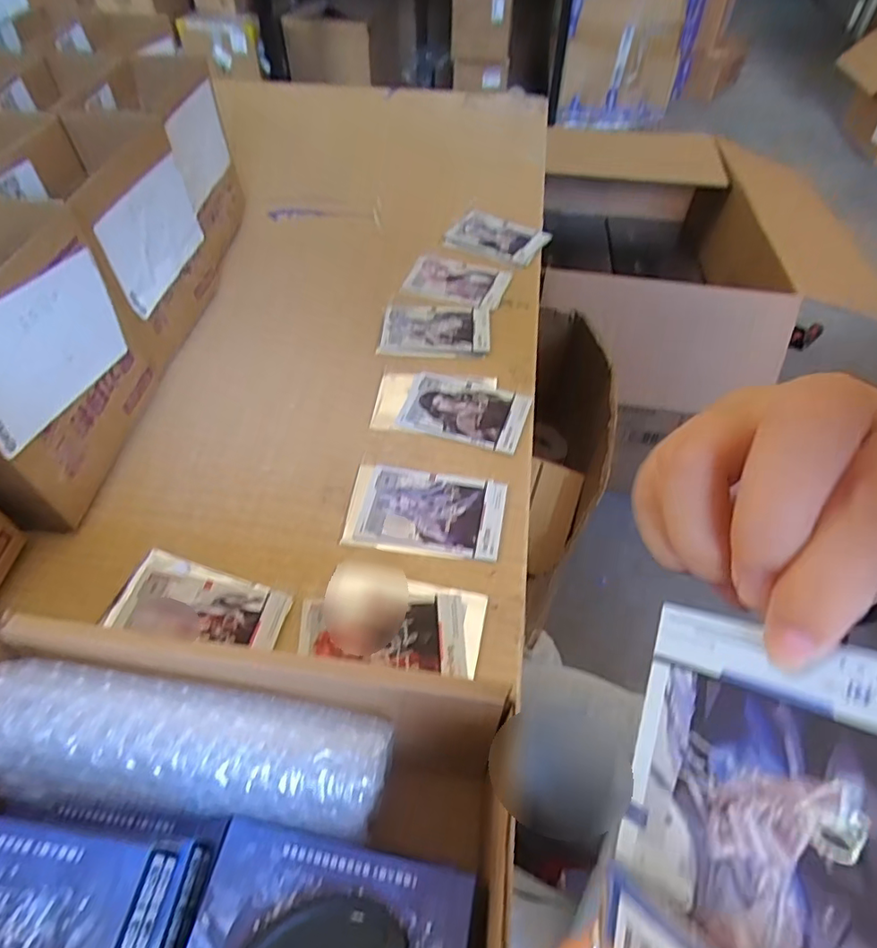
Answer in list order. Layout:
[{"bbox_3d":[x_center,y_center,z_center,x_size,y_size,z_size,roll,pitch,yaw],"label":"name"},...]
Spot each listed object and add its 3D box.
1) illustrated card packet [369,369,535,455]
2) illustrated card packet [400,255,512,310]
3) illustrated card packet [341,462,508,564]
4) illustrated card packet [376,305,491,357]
[{"bbox_3d":[0.009,-0.058,0.466,0.126,0.006,0.074,12,52,9],"label":"illustrated card packet"},{"bbox_3d":[0.019,-0.199,0.578,0.098,0.004,0.070,16,53,12],"label":"illustrated card packet"},{"bbox_3d":[-0.009,0.025,0.400,0.108,0.004,0.070,6,52,4],"label":"illustrated card packet"},{"bbox_3d":[-0.003,-0.137,0.528,0.101,0.006,0.074,3,52,1],"label":"illustrated card packet"}]

